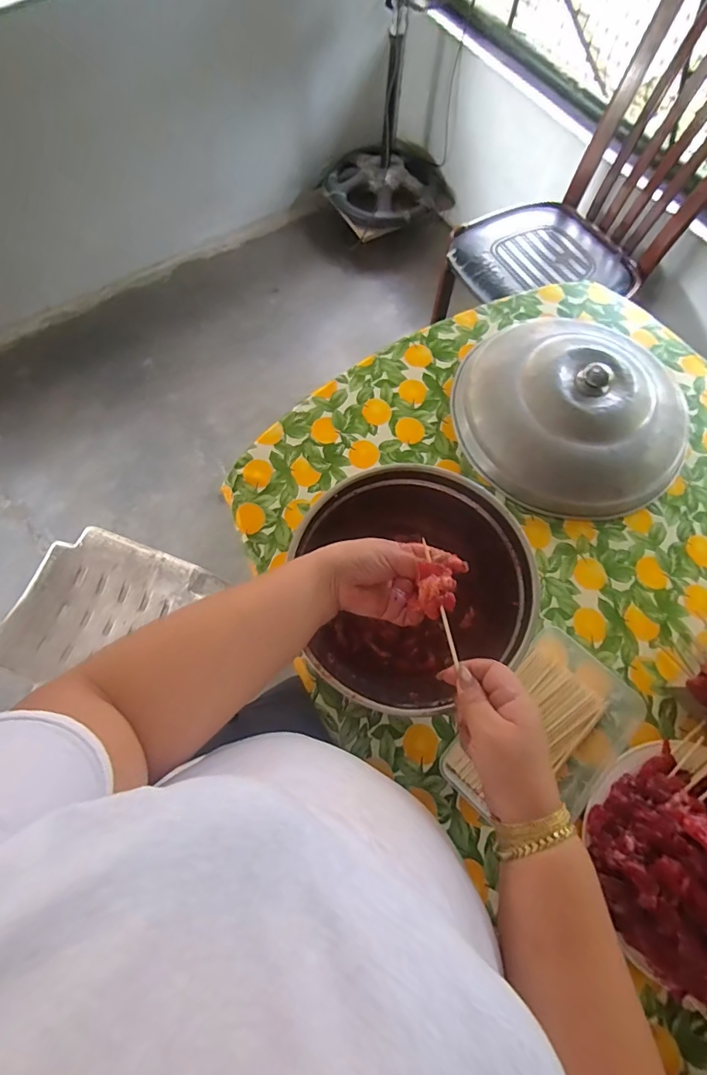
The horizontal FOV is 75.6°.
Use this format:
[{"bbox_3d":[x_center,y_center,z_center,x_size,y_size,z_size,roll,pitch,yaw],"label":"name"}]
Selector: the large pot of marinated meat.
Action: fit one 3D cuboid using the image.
[{"bbox_3d":[0.074,0.066,0.565,0.255,0.154,0.266,0,71,0],"label":"large pot of marinated meat"}]

